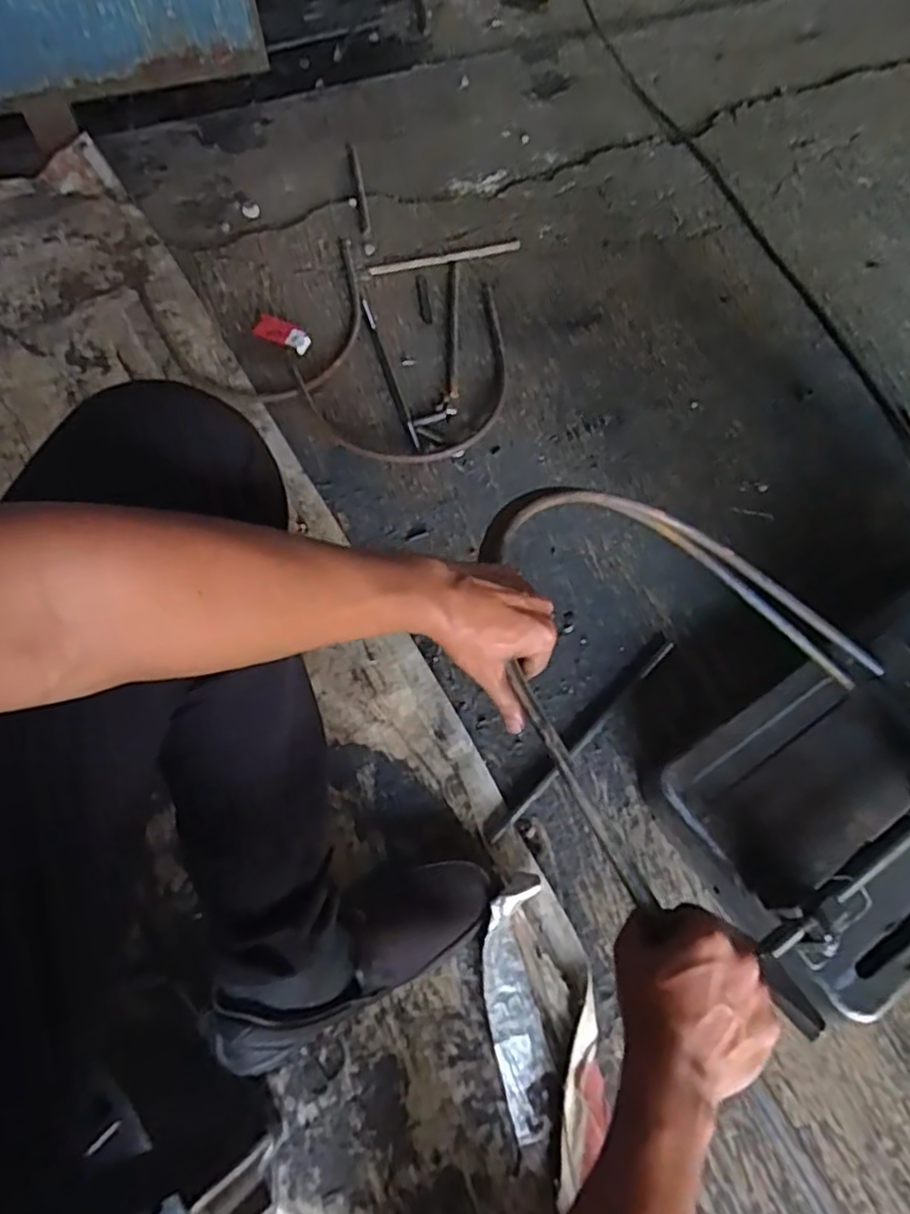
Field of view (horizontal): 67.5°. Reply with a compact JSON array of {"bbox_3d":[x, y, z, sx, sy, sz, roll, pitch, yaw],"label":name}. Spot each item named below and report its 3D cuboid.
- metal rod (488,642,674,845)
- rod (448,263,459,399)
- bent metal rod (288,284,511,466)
[{"bbox_3d":[0.137,0.136,0.715,0.012,0.014,0.288,41,72,18],"label":"metal rod"},{"bbox_3d":[-0.002,-0.394,0.956,0.013,0.008,0.260,0,65,1],"label":"rod"},{"bbox_3d":[-0.029,-0.298,0.894,0.312,0.017,0.228,-29,68,-12],"label":"bent metal rod"}]

